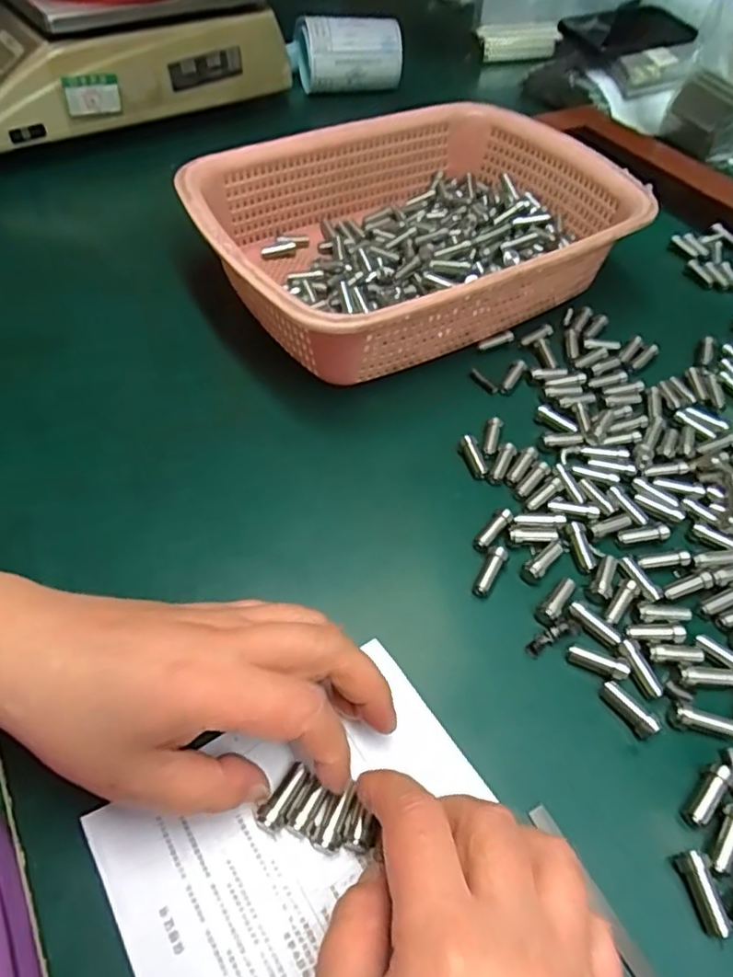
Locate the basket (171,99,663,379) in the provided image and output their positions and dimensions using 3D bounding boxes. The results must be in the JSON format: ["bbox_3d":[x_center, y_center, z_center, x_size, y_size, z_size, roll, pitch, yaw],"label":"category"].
[{"bbox_3d":[0.036,-0.188,0.449,0.307,0.071,0.217,-27,58,-21],"label":"basket"}]

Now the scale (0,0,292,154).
[{"bbox_3d":[-0.293,-0.464,0.630,0.304,0.091,0.304,-31,59,-23],"label":"scale"}]

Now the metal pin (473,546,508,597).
[{"bbox_3d":[0.063,0.042,0.314,0.008,0.010,0.027,28,56,18],"label":"metal pin"}]

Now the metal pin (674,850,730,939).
[{"bbox_3d":[0.126,0.153,0.230,0.009,0.007,0.029,-12,67,-12],"label":"metal pin"}]

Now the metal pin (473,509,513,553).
[{"bbox_3d":[0.069,0.022,0.329,0.008,0.009,0.028,36,59,23],"label":"metal pin"}]

